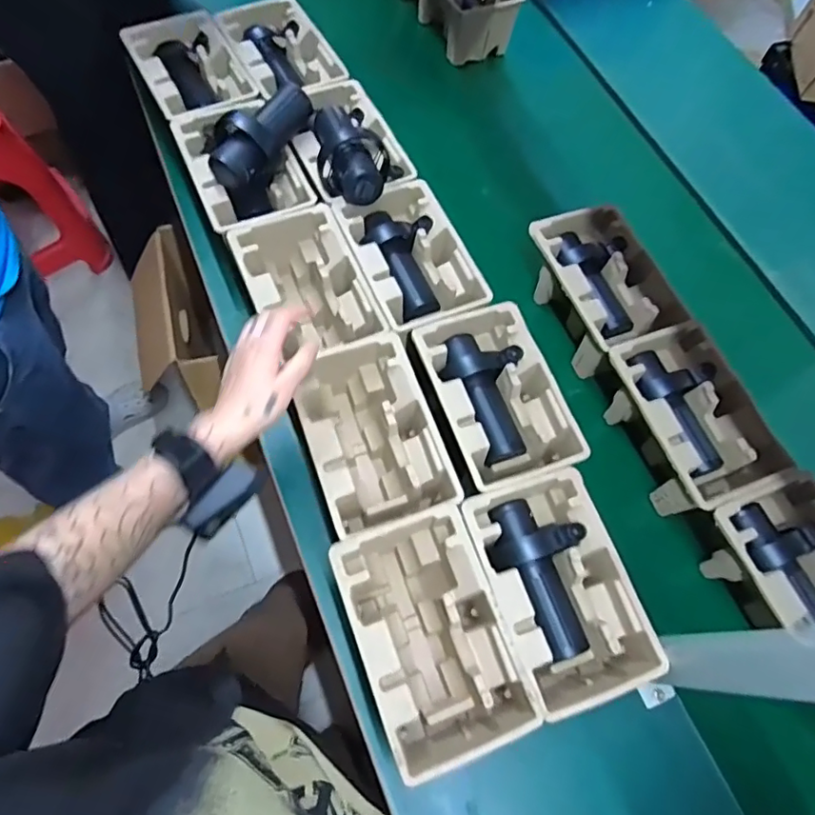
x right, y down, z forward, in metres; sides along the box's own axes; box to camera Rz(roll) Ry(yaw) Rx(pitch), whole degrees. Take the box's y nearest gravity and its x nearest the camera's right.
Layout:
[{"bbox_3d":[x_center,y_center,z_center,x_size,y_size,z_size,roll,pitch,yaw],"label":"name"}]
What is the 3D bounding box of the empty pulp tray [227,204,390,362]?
[{"bbox_3d":[-0.134,-0.149,0.741,0.142,0.107,0.220,-22,69,-13],"label":"empty pulp tray"}]

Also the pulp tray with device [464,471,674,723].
[{"bbox_3d":[0.156,0.206,0.613,0.140,0.117,0.221,-15,68,-10],"label":"pulp tray with device"}]

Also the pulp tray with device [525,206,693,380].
[{"bbox_3d":[0.270,-0.172,0.788,0.139,0.092,0.225,-18,68,-11],"label":"pulp tray with device"}]

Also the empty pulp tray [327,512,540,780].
[{"bbox_3d":[0.019,0.244,0.584,0.139,0.123,0.221,-17,68,-11],"label":"empty pulp tray"}]

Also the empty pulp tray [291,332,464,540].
[{"bbox_3d":[-0.047,0.041,0.666,0.142,0.116,0.224,-17,68,-11],"label":"empty pulp tray"}]

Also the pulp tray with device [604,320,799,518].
[{"bbox_3d":[0.356,0.016,0.702,0.140,0.107,0.225,-19,69,-12],"label":"pulp tray with device"}]

